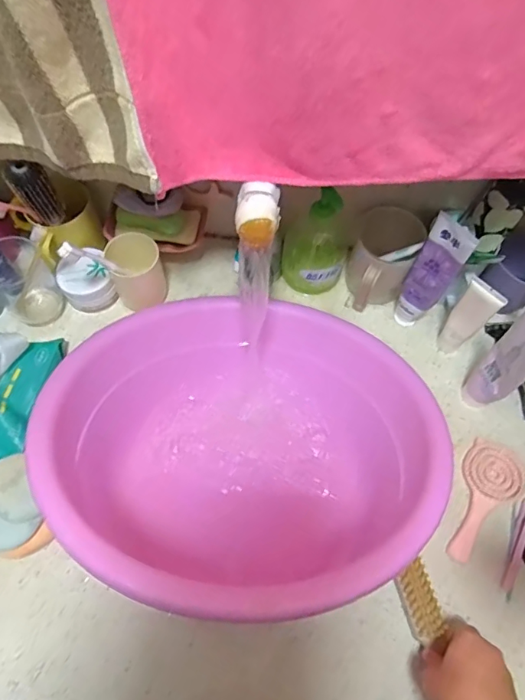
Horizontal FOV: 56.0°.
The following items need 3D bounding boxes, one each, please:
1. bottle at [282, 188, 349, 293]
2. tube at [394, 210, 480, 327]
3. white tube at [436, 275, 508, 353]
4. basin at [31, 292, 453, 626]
[{"bbox_3d":[0.071,-0.142,0.642,0.082,0.138,0.072,16,64,7],"label":"bottle"},{"bbox_3d":[0.203,-0.086,0.601,0.049,0.179,0.031,29,67,13],"label":"tube"},{"bbox_3d":[0.248,-0.035,0.602,0.041,0.133,0.021,33,68,14],"label":"white tube"},{"bbox_3d":[-0.020,0.110,0.578,0.414,0.189,0.432,8,37,4],"label":"basin"}]

